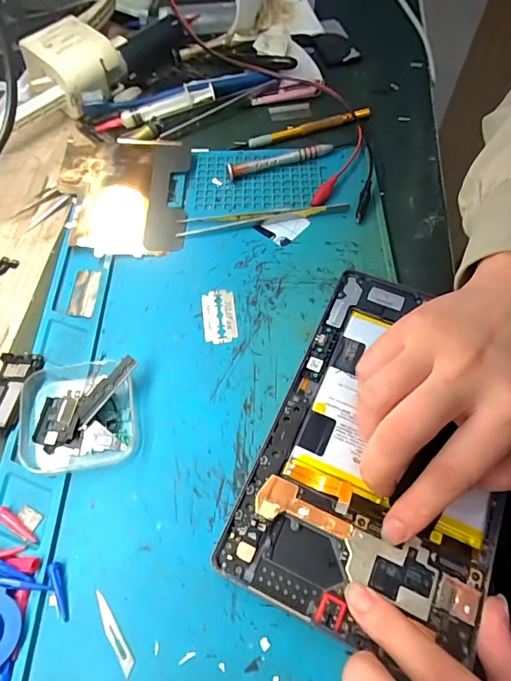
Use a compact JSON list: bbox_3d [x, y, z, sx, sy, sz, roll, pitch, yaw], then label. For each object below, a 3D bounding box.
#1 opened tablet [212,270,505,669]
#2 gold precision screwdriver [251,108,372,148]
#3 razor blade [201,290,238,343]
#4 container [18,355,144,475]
[{"bbox_3d":[0.075,0.056,0.246,0.125,0.010,0.201,21,64,13],"label":"opened tablet"},{"bbox_3d":[0.049,-0.194,0.385,0.115,0.007,0.013,-17,62,-8],"label":"gold precision screwdriver"},{"bbox_3d":[-0.025,-0.018,0.293,0.022,0.004,0.041,-7,61,-2],"label":"razor blade"},{"bbox_3d":[-0.105,0.042,0.254,0.066,0.020,0.067,-7,61,-2],"label":"container"}]

